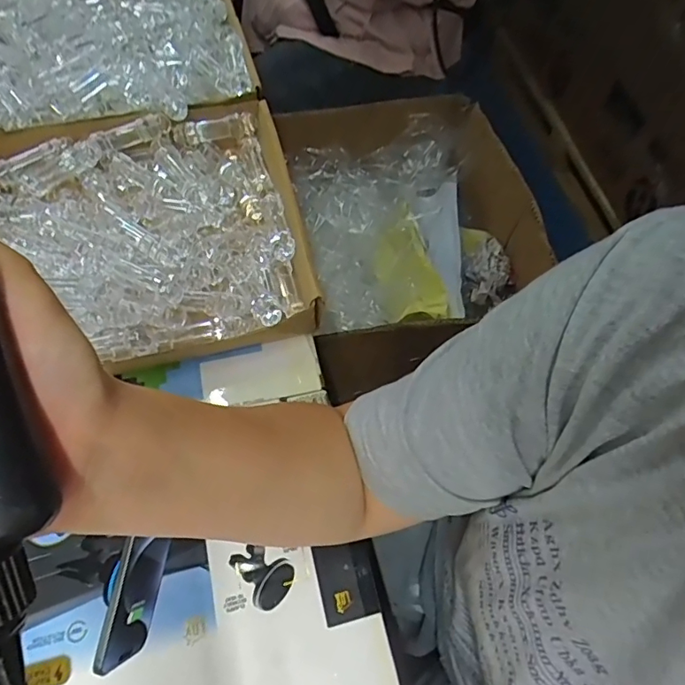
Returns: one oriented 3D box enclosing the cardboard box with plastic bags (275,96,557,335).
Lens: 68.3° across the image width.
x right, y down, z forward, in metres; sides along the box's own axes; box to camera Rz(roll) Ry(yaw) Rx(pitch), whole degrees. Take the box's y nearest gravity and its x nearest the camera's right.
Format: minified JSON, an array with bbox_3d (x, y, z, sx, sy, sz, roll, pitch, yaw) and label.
[{"bbox_3d":[0.094,-0.197,0.758,0.294,0.156,0.332,-9,63,-7],"label":"cardboard box with plastic bags"}]

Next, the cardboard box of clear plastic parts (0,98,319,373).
[{"bbox_3d":[-0.196,-0.108,0.474,0.300,0.058,0.278,-12,64,-9],"label":"cardboard box of clear plastic parts"}]

